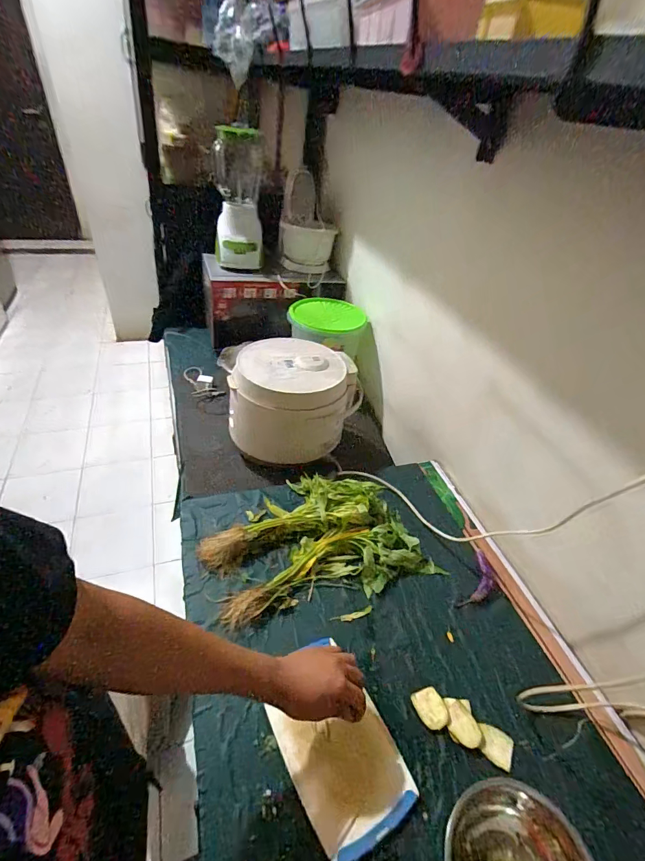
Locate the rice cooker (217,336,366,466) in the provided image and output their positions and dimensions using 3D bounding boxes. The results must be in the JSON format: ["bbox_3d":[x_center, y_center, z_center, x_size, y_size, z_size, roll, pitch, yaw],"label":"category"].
[{"bbox_3d":[-0.070,-0.078,1.065,0.313,0.242,0.248,10,41,3],"label":"rice cooker"}]

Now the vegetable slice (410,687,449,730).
[{"bbox_3d":[0.167,0.430,0.618,0.044,0.011,0.053,-9,43,-18],"label":"vegetable slice"}]

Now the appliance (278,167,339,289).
[{"bbox_3d":[-0.045,-0.716,1.390,0.195,0.313,0.180,13,41,7],"label":"appliance"}]

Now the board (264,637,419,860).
[{"bbox_3d":[0.019,0.448,0.573,0.143,0.015,0.222,-24,47,-20],"label":"board"}]

